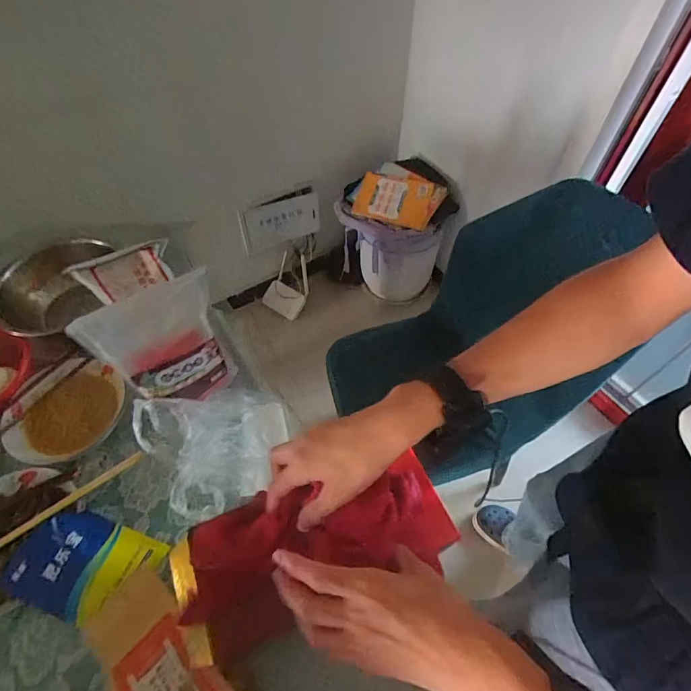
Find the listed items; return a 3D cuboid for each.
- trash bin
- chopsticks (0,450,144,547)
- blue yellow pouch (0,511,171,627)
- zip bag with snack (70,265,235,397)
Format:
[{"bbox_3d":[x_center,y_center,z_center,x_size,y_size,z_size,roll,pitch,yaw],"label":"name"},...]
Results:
[{"bbox_3d":[0.190,-0.430,1.608,0.354,0.454,0.312,-26,59,-16],"label":"trash bin"},{"bbox_3d":[-0.381,0.214,0.556,0.211,0.013,0.012,-33,61,-20],"label":"chopsticks"},{"bbox_3d":[-0.333,0.276,0.508,0.168,0.041,0.108,13,57,9],"label":"blue yellow pouch"},{"bbox_3d":[-0.254,0.008,0.574,0.166,0.193,0.043,-32,41,-28],"label":"zip bag with snack"}]

